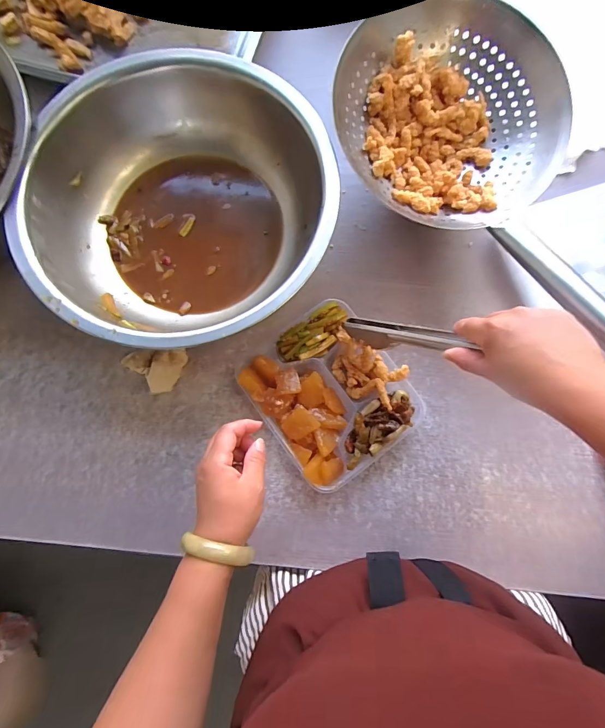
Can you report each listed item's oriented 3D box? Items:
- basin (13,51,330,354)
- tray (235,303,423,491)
[{"bbox_3d":[-0.153,-0.200,0.493,0.376,0.115,0.362,0,80,0],"label":"basin"},{"bbox_3d":[0.038,0.040,0.492,0.182,0.039,0.208,-37,82,-6],"label":"tray"}]

